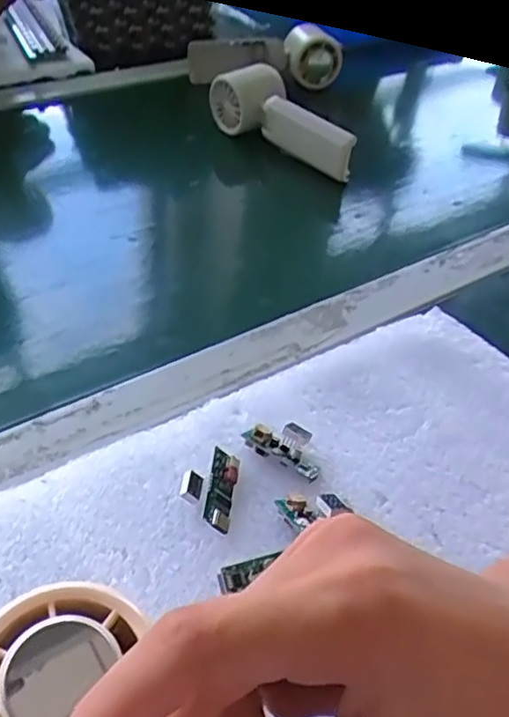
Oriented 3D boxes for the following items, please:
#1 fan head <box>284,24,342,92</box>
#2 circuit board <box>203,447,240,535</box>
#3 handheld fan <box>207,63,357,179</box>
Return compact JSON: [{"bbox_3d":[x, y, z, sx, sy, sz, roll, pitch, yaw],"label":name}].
[{"bbox_3d":[0.068,-0.357,0.759,0.063,0.057,0.077,3,43,-2],"label":"fan head"},{"bbox_3d":[-0.014,0.056,0.278,0.013,0.005,0.038,31,41,-21],"label":"circuit board"},{"bbox_3d":[0.020,-0.217,0.584,0.058,0.066,0.163,-16,47,-22],"label":"handheld fan"}]

